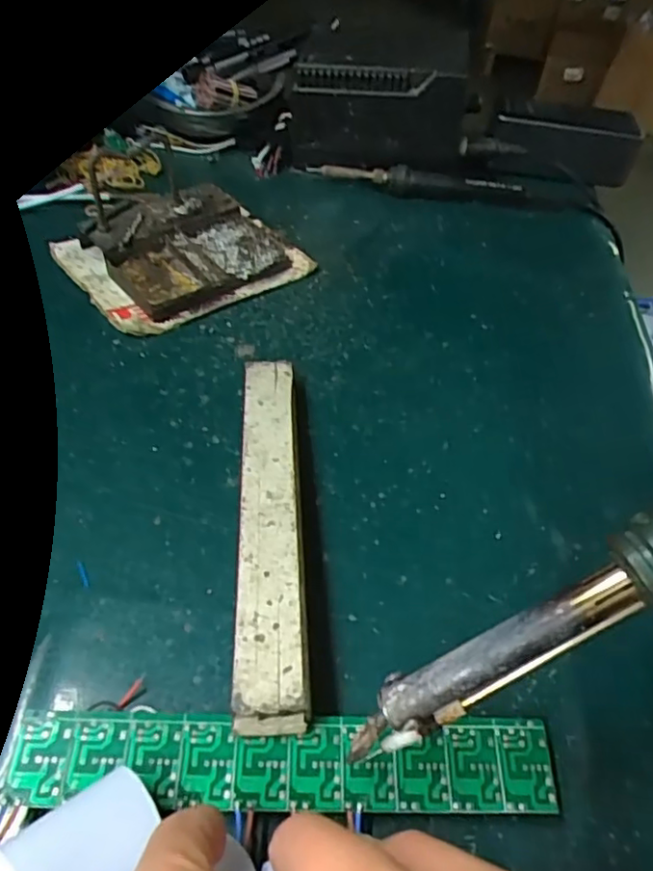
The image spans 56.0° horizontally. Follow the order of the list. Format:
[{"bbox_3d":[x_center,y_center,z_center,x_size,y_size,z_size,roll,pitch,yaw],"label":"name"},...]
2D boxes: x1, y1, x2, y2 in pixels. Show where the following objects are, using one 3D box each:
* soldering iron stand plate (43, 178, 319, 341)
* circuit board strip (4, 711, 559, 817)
[{"bbox_3d":[-0.098,-0.130,0.433,0.147,0.029,0.108,-29,57,-28],"label":"soldering iron stand plate"},{"bbox_3d":[-0.013,0.116,0.219,0.188,0.004,0.029,3,55,-4],"label":"circuit board strip"}]

